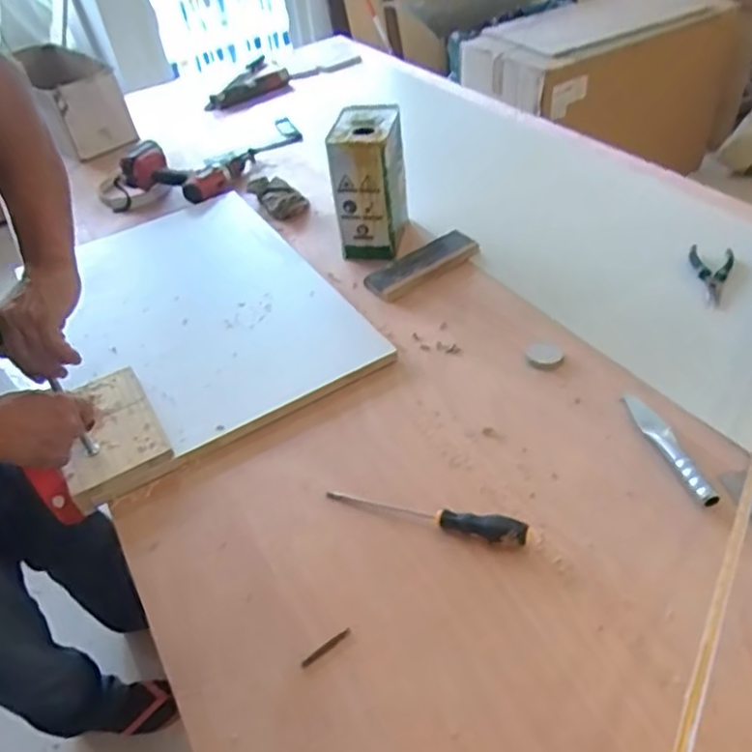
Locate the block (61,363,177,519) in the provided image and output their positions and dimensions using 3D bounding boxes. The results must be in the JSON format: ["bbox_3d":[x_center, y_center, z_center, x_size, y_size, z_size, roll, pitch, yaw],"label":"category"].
[{"bbox_3d":[-0.375,0.078,0.911,0.131,0.033,0.207,-26,45,-18],"label":"block"}]

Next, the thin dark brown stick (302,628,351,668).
[{"bbox_3d":[-0.052,0.283,0.680,0.060,0.004,0.008,-31,50,-21],"label":"thin dark brown stick"}]

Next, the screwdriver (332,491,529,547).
[{"bbox_3d":[0.054,0.161,0.771,0.249,0.031,0.027,9,46,19],"label":"screwdriver"}]

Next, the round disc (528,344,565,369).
[{"bbox_3d":[0.249,-0.030,0.964,0.050,0.009,0.042,13,47,22],"label":"round disc"}]

